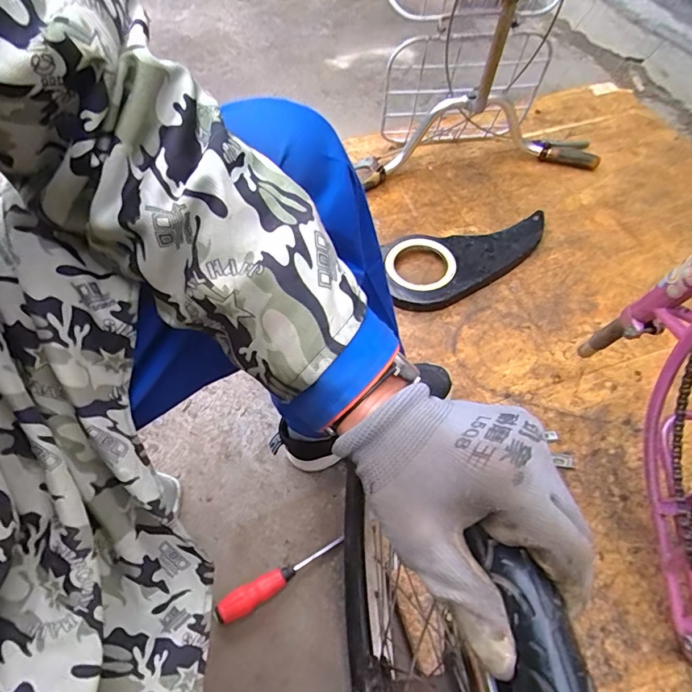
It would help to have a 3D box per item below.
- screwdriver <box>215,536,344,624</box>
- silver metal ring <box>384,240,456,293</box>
[{"bbox_3d":[-0.087,0.311,0.617,0.182,0.035,0.033,-29,63,-14],"label":"screwdriver"},{"bbox_3d":[0.144,-0.159,0.883,0.127,0.028,0.128,-5,59,-1],"label":"silver metal ring"}]

